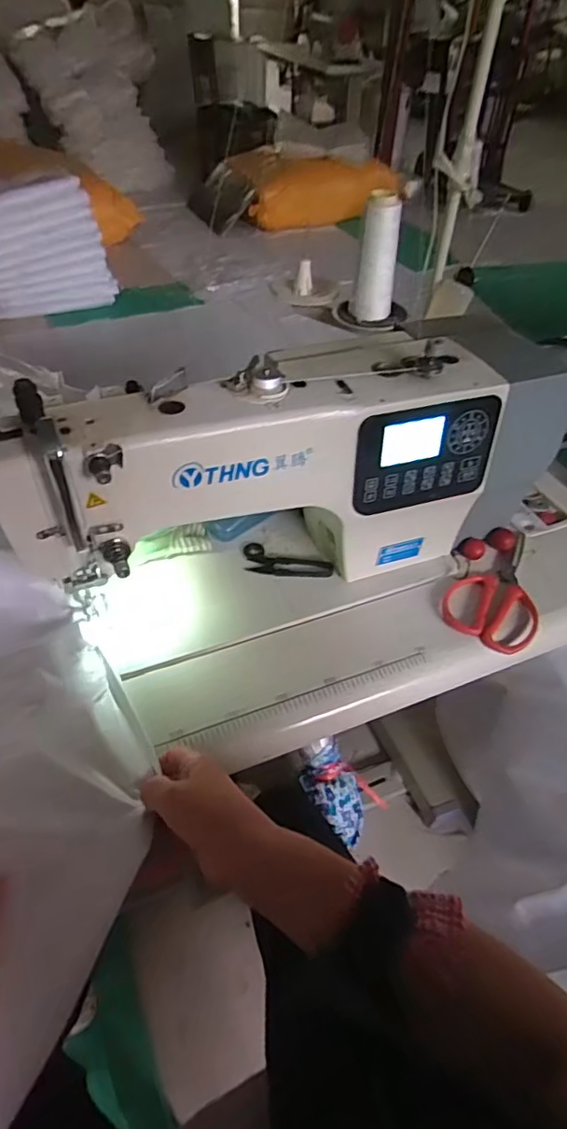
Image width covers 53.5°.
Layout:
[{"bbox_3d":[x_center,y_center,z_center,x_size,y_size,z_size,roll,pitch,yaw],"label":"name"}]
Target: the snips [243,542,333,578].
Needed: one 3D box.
[{"bbox_3d":[0.004,-0.001,0.652,0.106,0.005,0.041,12,48,7],"label":"snips"}]

